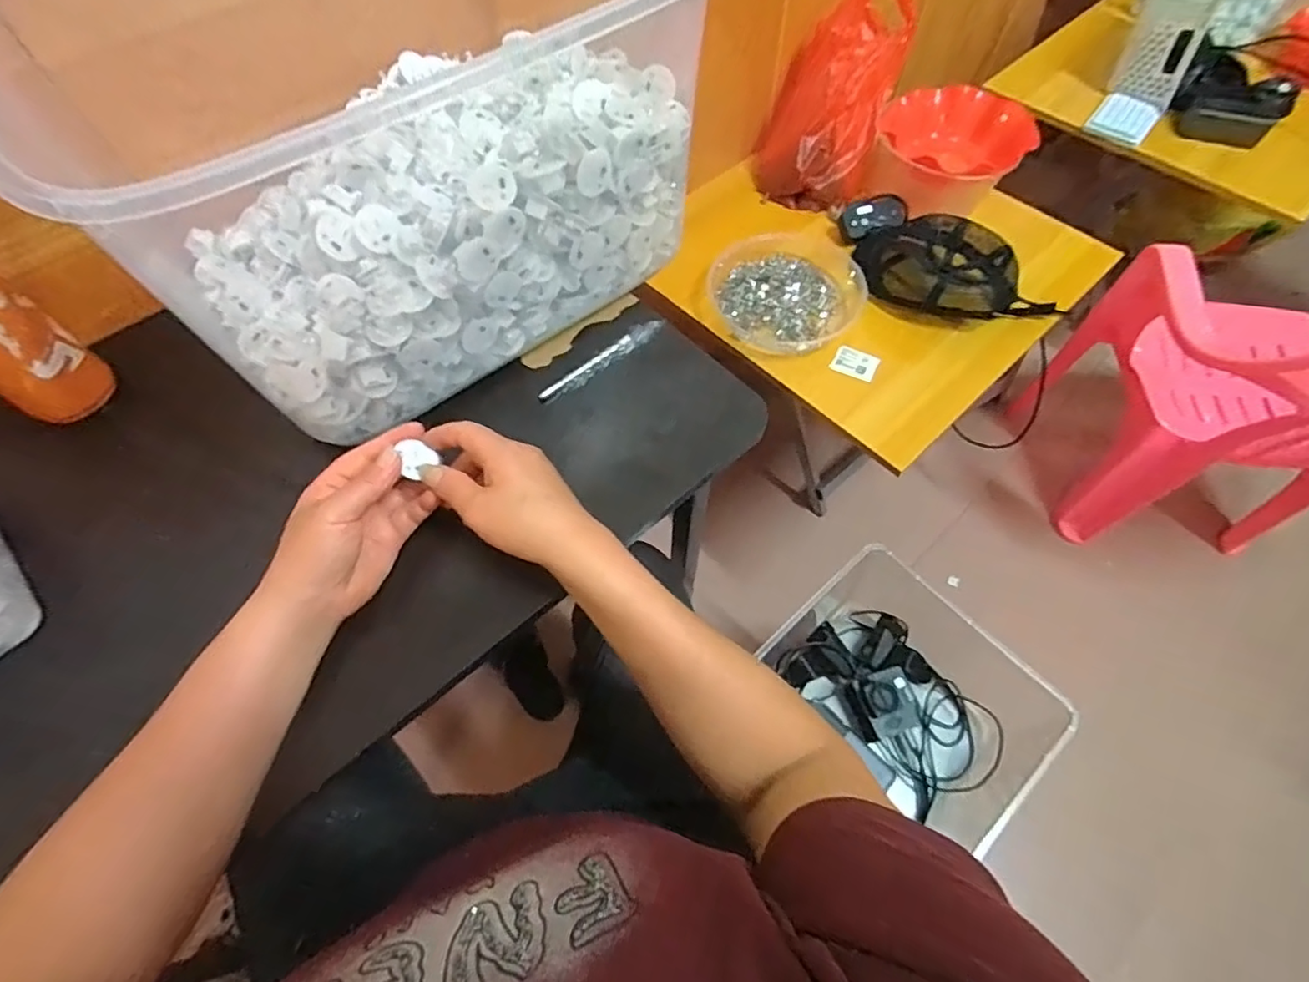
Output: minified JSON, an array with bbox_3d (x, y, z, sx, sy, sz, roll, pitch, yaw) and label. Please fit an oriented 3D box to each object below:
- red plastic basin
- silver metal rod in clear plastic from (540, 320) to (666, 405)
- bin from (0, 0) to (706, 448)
[{"bbox_3d":[0.471,-0.554,0.995,0.236,0.111,0.220,-39,68,-19],"label":"red plastic basin"},{"bbox_3d":[-0.046,-0.120,0.547,0.139,0.010,0.016,-39,68,-19],"label":"silver metal rod in clear plastic"},{"bbox_3d":[-0.225,-0.289,0.486,0.418,0.229,0.356,-38,68,-18],"label":"bin"}]

